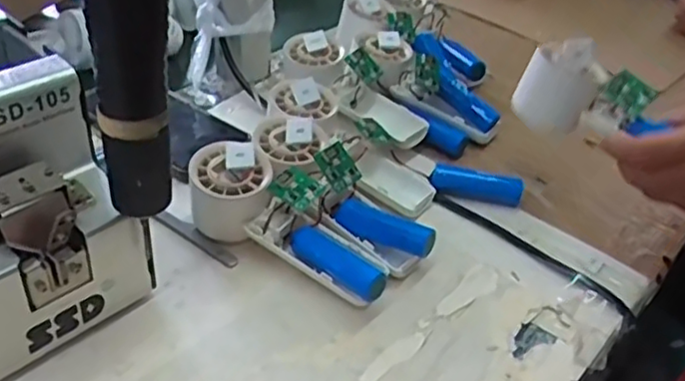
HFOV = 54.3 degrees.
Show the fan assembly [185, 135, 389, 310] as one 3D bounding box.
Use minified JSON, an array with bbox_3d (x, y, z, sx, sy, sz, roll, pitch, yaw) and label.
[{"bbox_3d":[-0.036,0.022,0.471,0.158,0.060,0.049,23,41,20],"label":"fan assembly"}]

